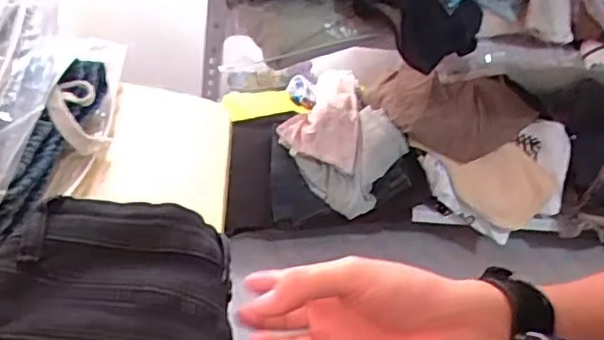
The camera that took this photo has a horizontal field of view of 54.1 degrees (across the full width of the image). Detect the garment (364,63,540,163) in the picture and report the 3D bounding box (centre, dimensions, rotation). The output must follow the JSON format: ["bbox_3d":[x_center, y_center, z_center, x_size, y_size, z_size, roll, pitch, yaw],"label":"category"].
[{"bbox_3d":[0.360,-0.149,1.430,0.404,0.091,0.264,15,41,6],"label":"garment"}]

